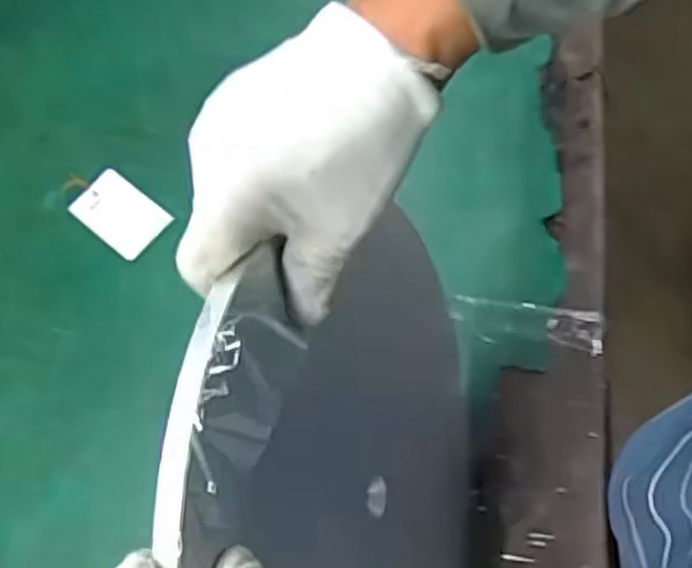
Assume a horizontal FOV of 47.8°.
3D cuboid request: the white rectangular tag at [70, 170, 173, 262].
[{"bbox_3d":[-0.203,-0.064,0.703,0.085,0.004,0.055,38,81,16],"label":"white rectangular tag"}]

